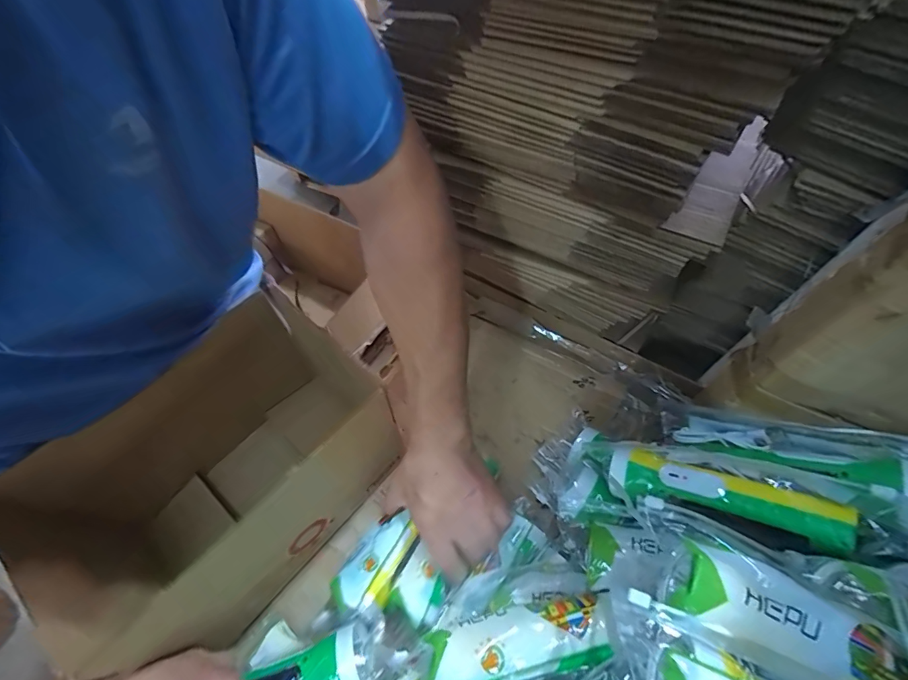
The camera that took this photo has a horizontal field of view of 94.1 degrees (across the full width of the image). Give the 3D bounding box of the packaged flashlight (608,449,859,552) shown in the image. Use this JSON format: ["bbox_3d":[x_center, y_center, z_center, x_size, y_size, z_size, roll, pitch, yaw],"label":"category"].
[{"bbox_3d":[0.212,0.126,0.346,0.165,0.032,0.036,5,52,42],"label":"packaged flashlight"}]

